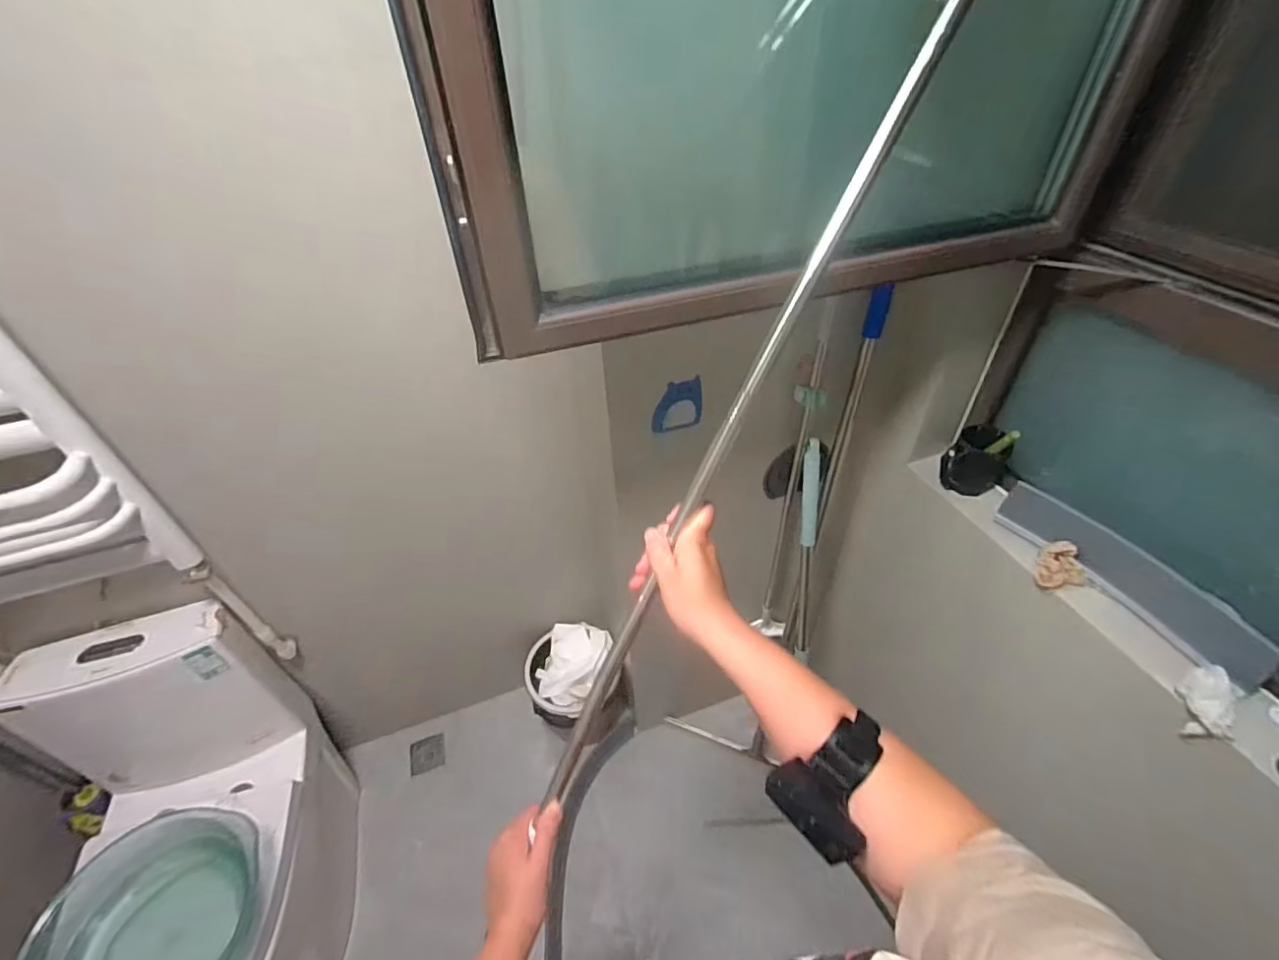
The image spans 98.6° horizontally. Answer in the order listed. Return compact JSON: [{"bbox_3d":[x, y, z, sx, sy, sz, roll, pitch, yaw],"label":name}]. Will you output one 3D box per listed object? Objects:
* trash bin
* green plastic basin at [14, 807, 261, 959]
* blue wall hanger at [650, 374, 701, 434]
[{"bbox_3d":[-0.174,0.561,1.523,0.273,0.235,0.254,-2,42,2],"label":"trash bin"},{"bbox_3d":[-0.828,0.767,0.926,0.323,0.142,0.356,10,44,15],"label":"green plastic basin"},{"bbox_3d":[0.060,-0.117,0.879,0.080,0.087,0.013,-9,42,-6],"label":"blue wall hanger"}]

